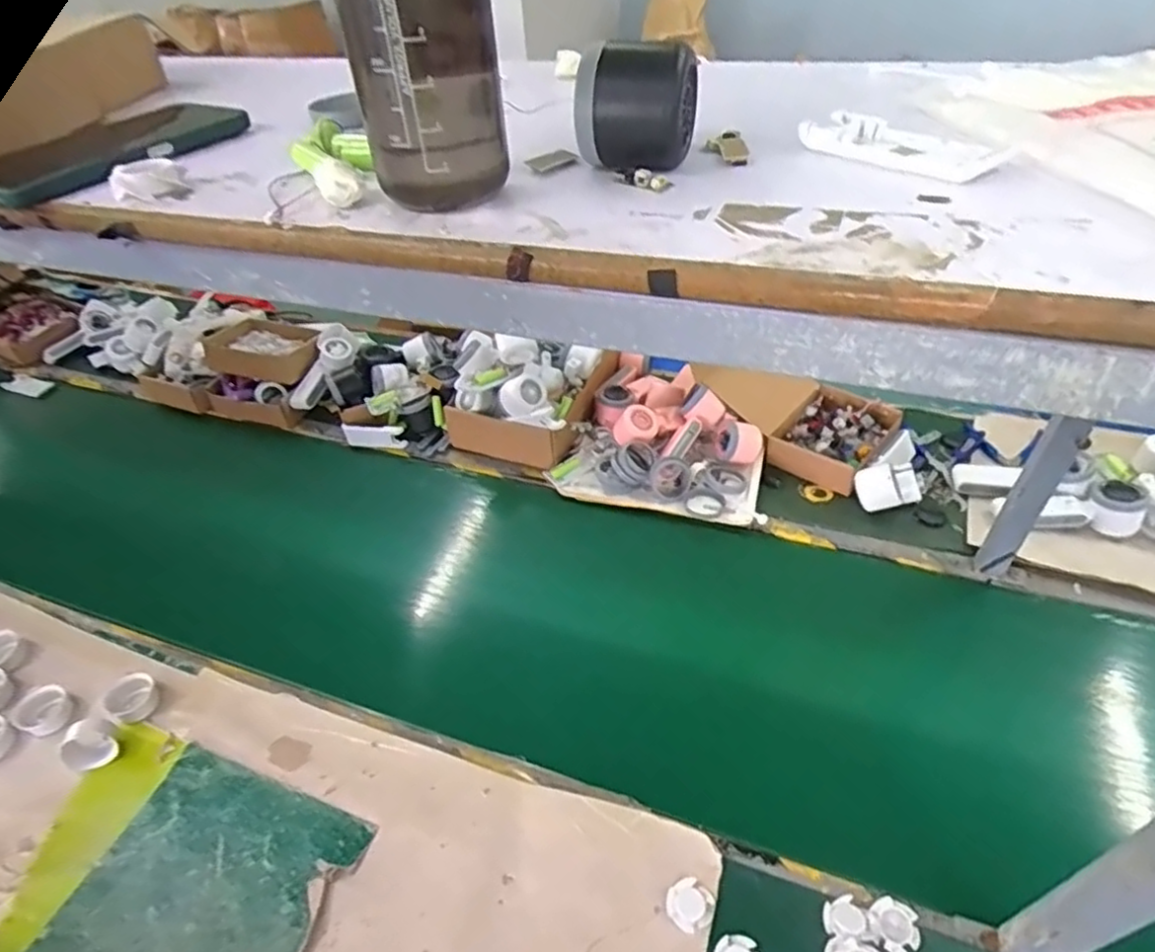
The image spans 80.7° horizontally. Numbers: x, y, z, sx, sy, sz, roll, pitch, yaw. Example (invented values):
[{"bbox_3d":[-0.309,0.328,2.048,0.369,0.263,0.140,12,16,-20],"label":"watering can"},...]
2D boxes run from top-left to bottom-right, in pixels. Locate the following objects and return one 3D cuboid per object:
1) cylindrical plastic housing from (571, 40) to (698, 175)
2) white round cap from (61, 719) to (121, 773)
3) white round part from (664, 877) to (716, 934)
[{"bbox_3d":[0.033,-0.195,0.359,0.054,0.058,0.061,16,47,19],"label":"cylindrical plastic housing"},{"bbox_3d":[-0.533,0.296,0.746,0.043,0.038,0.051,19,49,22],"label":"white round cap"},{"bbox_3d":[0.102,0.385,0.612,0.040,0.004,0.041,-2,44,2],"label":"white round part"}]

